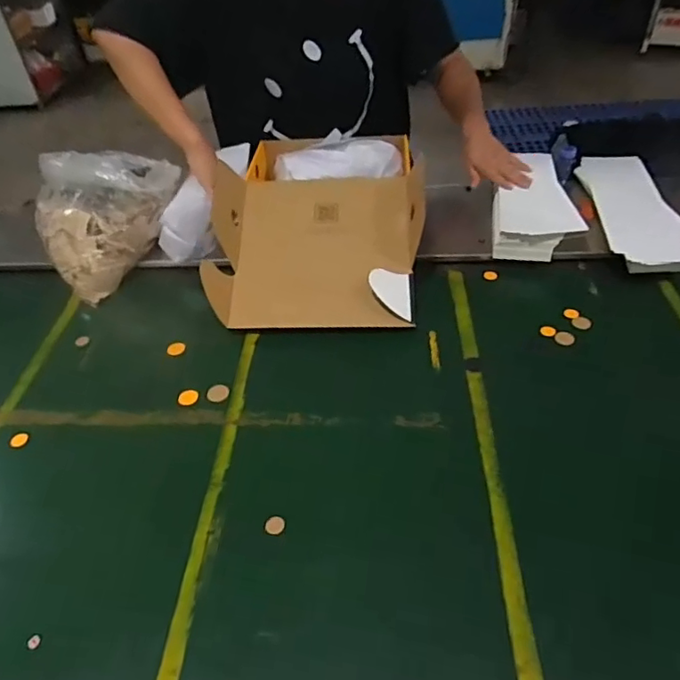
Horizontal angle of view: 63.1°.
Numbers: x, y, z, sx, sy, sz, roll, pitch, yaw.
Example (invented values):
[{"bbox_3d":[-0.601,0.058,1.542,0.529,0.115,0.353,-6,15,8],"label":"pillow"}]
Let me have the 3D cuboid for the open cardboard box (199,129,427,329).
[{"bbox_3d":[-0.039,-0.233,1.047,0.353,0.126,0.491,-1,42,4],"label":"open cardboard box"}]

